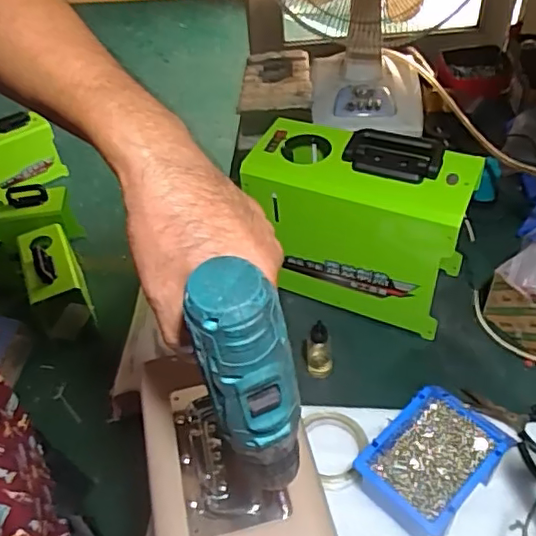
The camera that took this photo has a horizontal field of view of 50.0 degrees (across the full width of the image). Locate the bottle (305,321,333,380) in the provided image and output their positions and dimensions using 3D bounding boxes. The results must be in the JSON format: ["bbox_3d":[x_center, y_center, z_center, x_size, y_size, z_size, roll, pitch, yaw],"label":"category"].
[{"bbox_3d":[0.072,0.121,0.806,0.035,0.120,0.028,-4,47,2],"label":"bottle"}]

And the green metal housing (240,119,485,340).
[{"bbox_3d":[0.128,-0.063,0.838,0.288,0.252,0.116,18,51,20],"label":"green metal housing"}]

